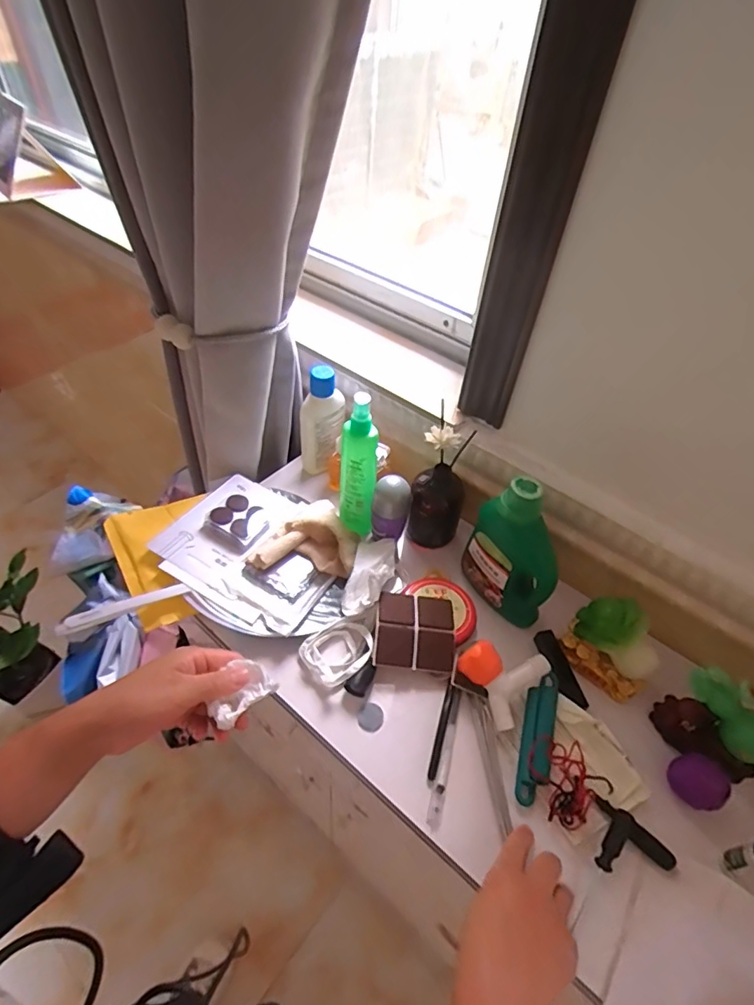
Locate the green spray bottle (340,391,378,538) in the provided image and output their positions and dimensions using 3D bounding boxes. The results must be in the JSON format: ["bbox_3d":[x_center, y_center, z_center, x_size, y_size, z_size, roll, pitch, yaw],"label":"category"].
[{"bbox_3d":[-0.021,-0.033,0.594,0.039,0.200,0.031,-1,49,-5],"label":"green spray bottle"}]

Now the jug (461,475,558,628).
[{"bbox_3d":[0.146,0.051,0.547,0.043,0.156,0.106,-21,54,-21],"label":"jug"}]

